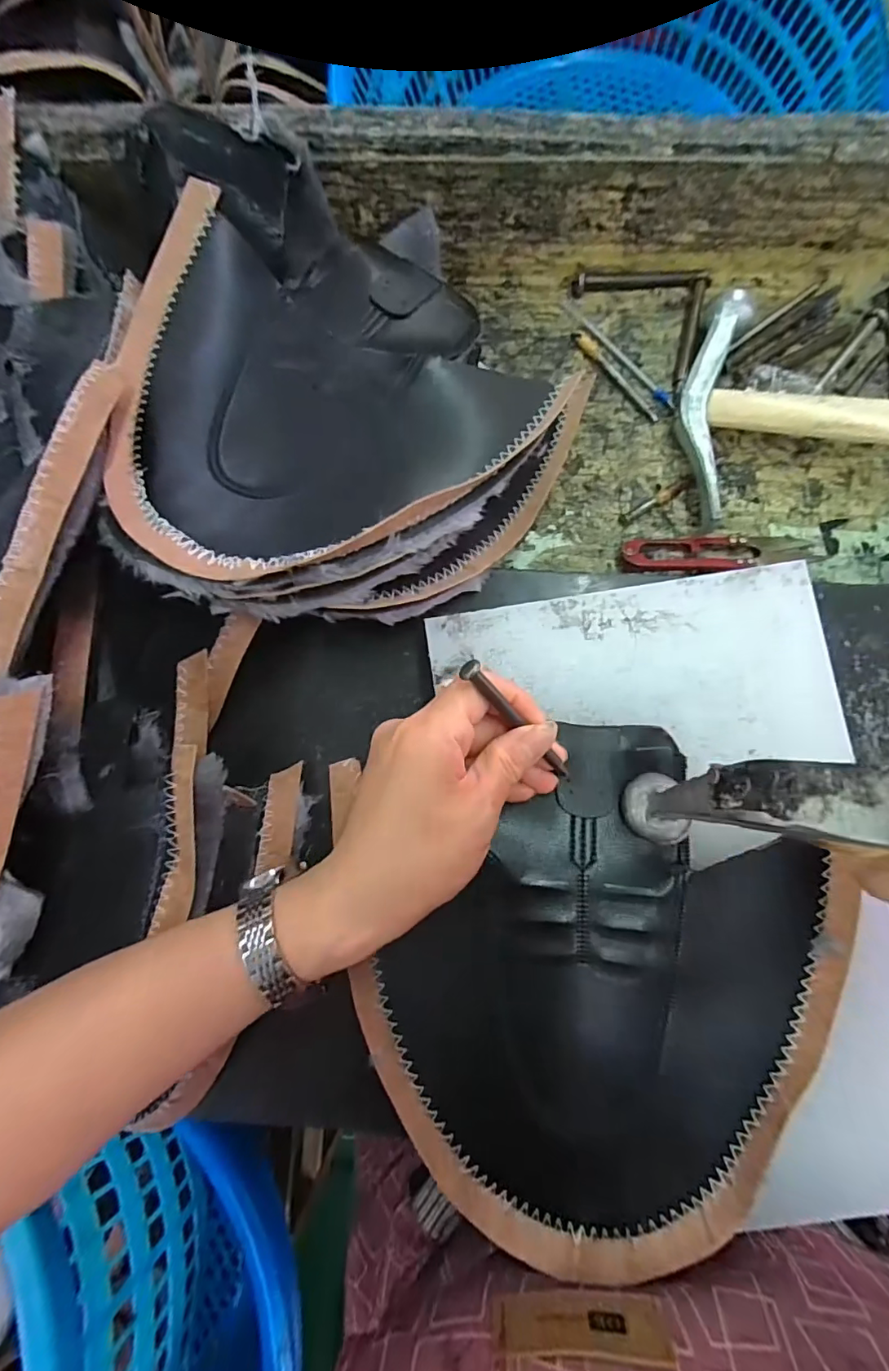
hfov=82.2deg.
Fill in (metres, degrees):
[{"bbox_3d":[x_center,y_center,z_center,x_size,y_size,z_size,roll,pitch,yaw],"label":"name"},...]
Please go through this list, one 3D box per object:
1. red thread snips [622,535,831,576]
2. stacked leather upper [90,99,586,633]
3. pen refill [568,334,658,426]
[{"bbox_3d":[0.173,-0.081,0.313,0.123,0.010,0.024,-2,83,4],"label":"red thread snips"},{"bbox_3d":[-0.060,-0.148,0.288,0.238,0.105,0.242,0,83,4],"label":"stacked leather upper"},{"bbox_3d":[0.113,-0.204,0.334,0.010,0.007,0.079,-40,82,-1],"label":"pen refill"}]

